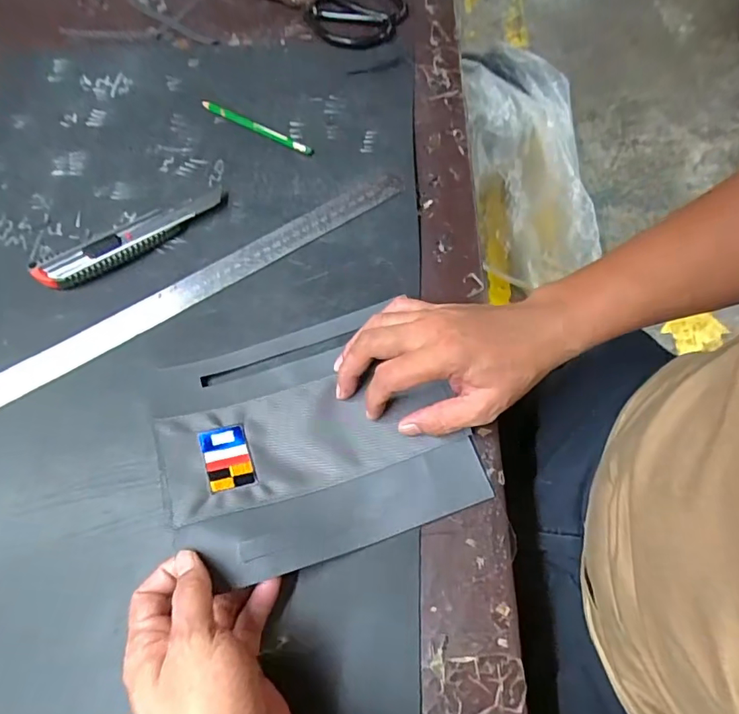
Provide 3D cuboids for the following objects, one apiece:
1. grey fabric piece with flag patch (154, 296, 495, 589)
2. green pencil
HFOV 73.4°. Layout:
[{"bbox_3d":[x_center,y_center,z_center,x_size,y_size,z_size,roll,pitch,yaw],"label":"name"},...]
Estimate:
[{"bbox_3d":[-0.042,0.048,0.365,0.209,0.039,0.178,-18,67,-5],"label":"grey fabric piece with flag patch"},{"bbox_3d":[-0.116,-0.234,0.499,0.141,0.008,0.010,30,71,15],"label":"green pencil"}]

